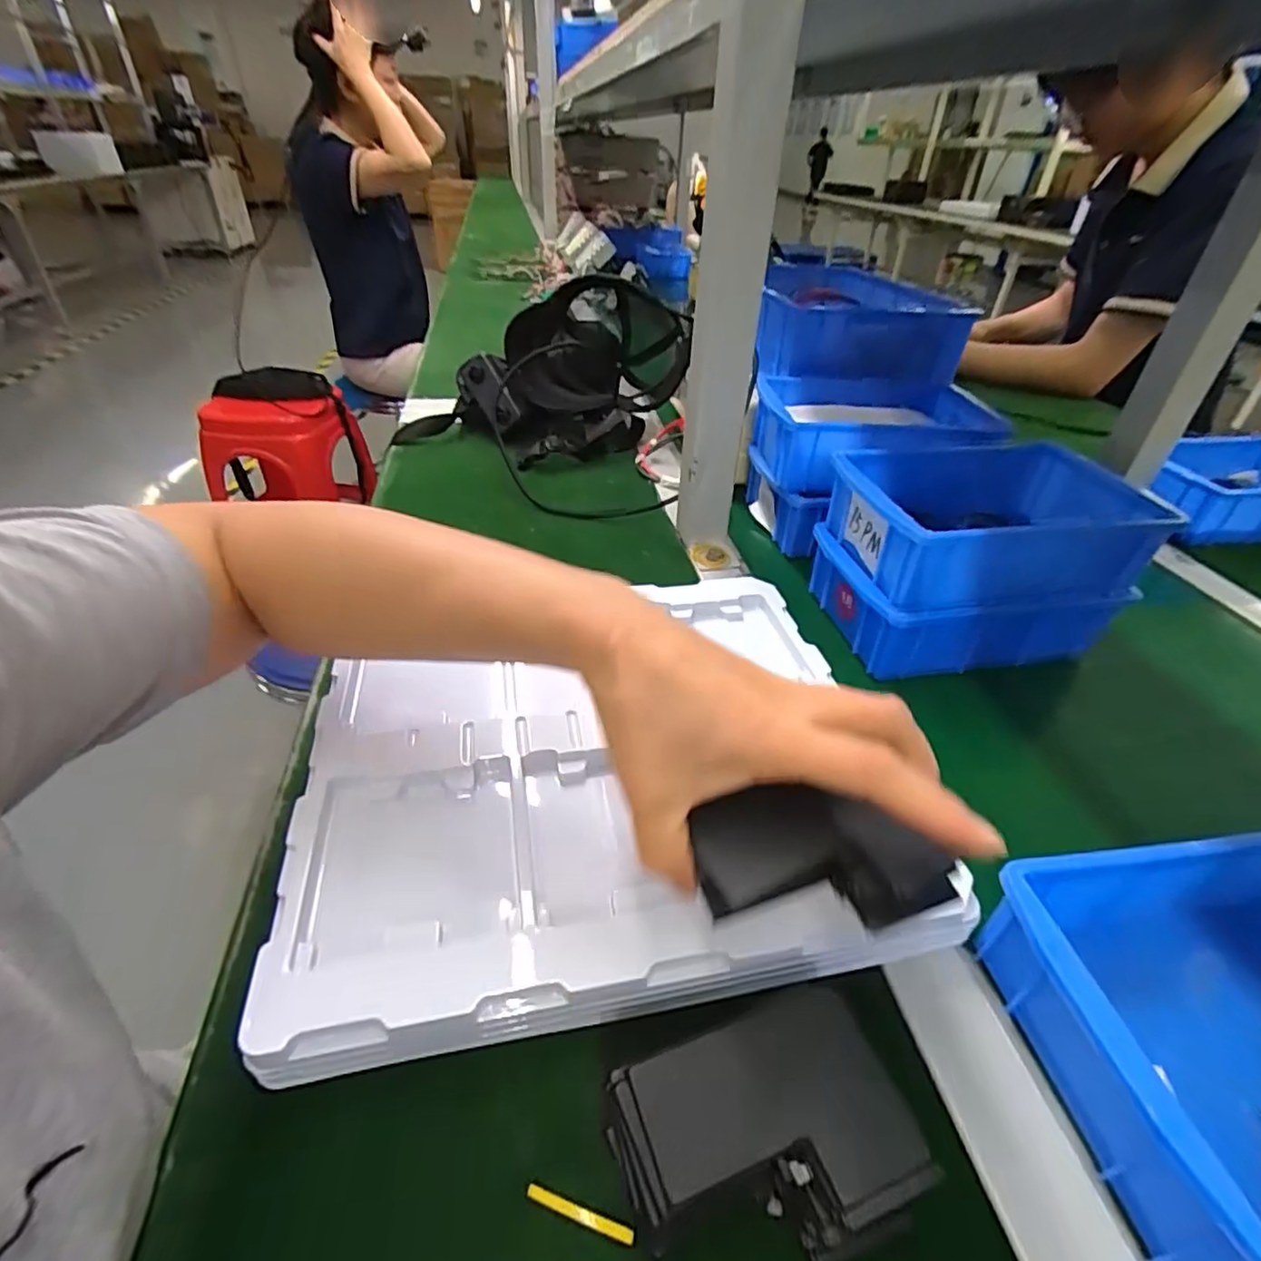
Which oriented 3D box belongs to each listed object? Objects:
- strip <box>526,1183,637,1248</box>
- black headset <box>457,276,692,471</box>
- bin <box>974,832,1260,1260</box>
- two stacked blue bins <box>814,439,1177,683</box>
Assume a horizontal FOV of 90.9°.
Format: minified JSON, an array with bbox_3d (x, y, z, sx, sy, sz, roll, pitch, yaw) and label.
[{"bbox_3d":[-0.018,0.207,0.221,0.040,0.004,0.005,13,39,12],"label":"strip"},{"bbox_3d":[-0.063,-0.333,0.791,0.266,0.153,0.195,-29,48,-34],"label":"black headset"},{"bbox_3d":[0.270,0.163,0.254,0.201,0.064,0.131,-3,39,-8],"label":"bin"},{"bbox_3d":[0.258,-0.056,0.480,0.196,0.117,0.136,-6,39,-11],"label":"two stacked blue bins"}]

